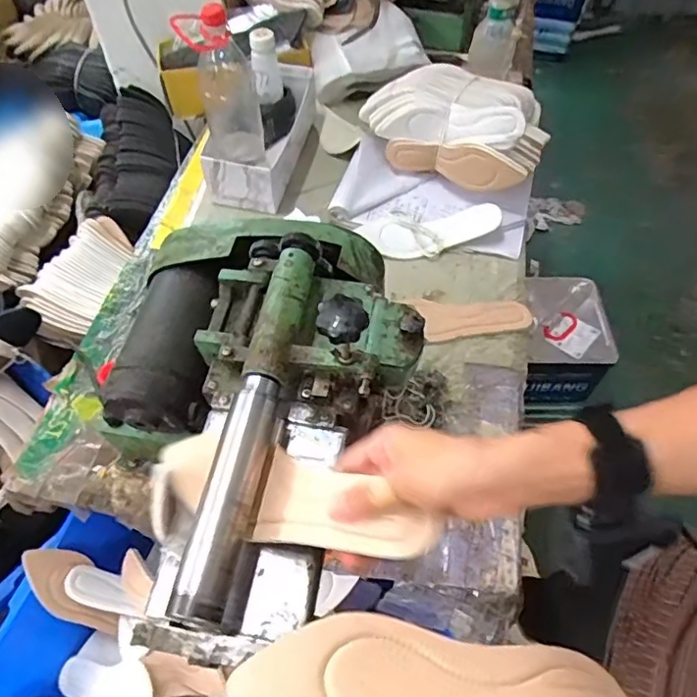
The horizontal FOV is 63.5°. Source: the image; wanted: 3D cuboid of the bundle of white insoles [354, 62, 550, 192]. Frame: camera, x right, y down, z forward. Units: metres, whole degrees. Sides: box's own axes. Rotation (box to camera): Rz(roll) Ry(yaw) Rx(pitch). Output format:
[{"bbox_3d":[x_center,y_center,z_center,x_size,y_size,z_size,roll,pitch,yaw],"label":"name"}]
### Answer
[{"bbox_3d":[0.184,-0.376,0.922,0.288,0.122,0.181,31,61,18],"label":"bundle of white insoles"}]

